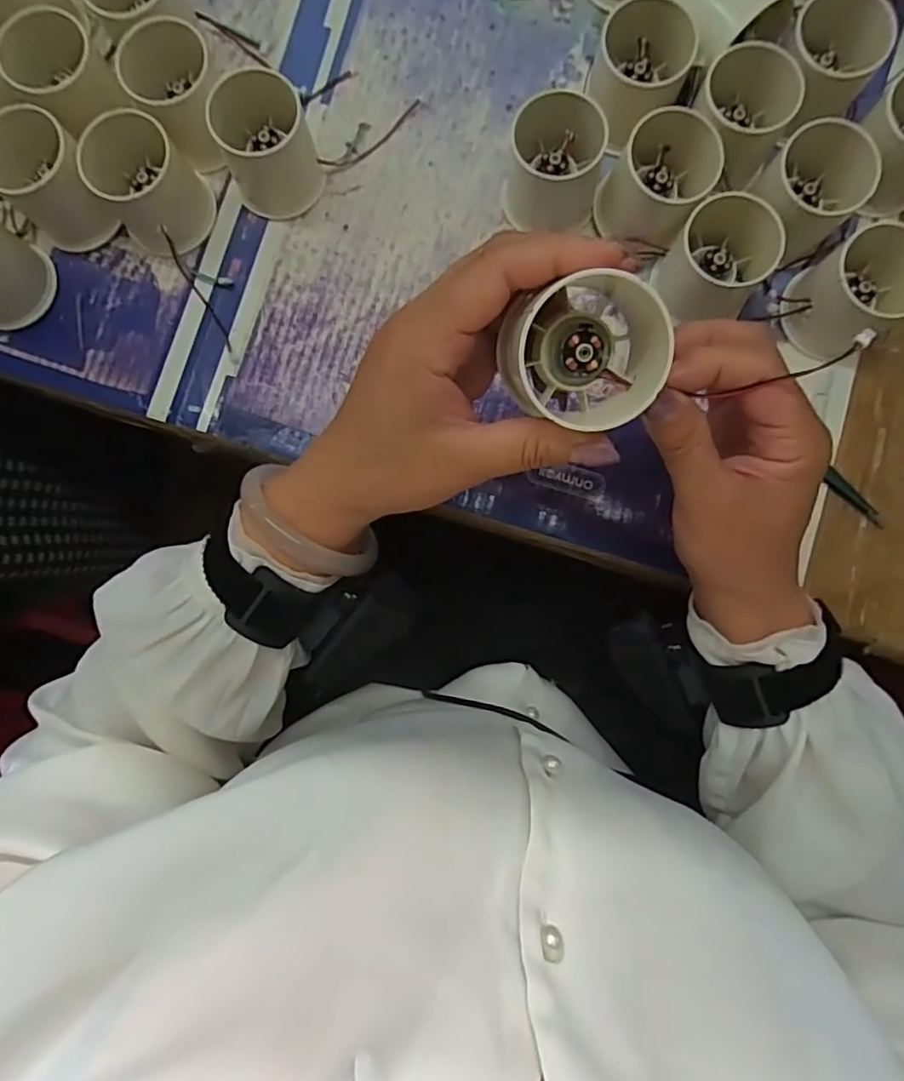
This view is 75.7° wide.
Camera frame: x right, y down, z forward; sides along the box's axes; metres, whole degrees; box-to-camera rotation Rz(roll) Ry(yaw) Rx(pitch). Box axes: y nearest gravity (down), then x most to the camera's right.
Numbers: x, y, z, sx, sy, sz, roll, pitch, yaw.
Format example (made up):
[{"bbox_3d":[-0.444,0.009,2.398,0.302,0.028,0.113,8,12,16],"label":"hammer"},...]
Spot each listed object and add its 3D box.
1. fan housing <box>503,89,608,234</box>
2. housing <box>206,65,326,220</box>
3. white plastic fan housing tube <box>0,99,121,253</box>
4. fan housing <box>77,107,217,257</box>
[{"bbox_3d":[0.059,-0.217,0.334,0.052,0.038,0.053,8,87,2],"label":"fan housing"},{"bbox_3d":[-0.106,-0.229,0.335,0.052,0.048,0.056,0,86,2],"label":"housing"},{"bbox_3d":[-0.229,-0.205,0.334,0.048,0.053,0.060,-43,86,-1],"label":"white plastic fan housing tube"},{"bbox_3d":[-0.174,-0.204,0.334,0.052,0.048,0.057,0,86,2],"label":"fan housing"}]

